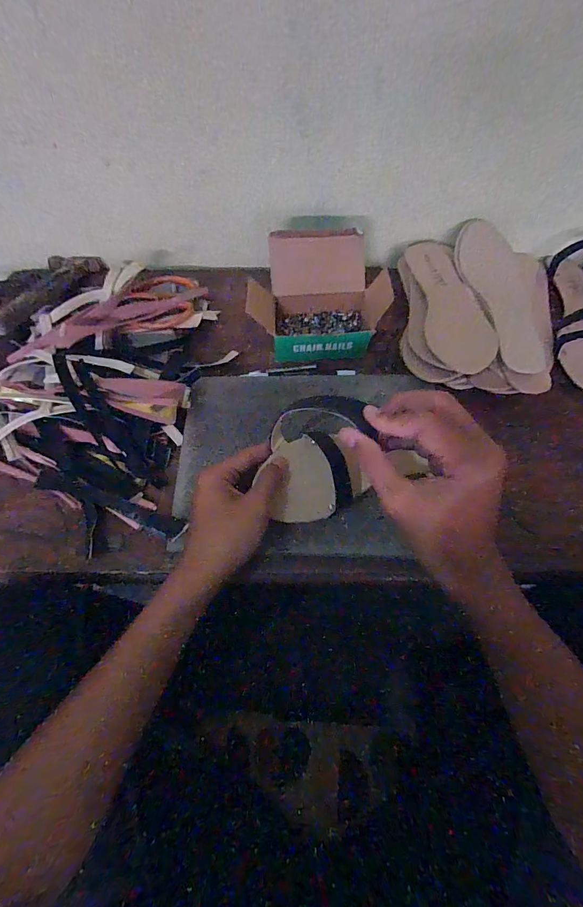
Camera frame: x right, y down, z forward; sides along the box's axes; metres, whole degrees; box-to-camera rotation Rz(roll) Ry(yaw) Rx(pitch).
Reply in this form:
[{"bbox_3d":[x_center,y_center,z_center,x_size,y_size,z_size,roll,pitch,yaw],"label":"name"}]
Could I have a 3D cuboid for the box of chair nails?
[{"bbox_3d":[0.035,-0.194,0.476,0.174,0.082,0.136,-1,66,1],"label":"box of chair nails"}]

